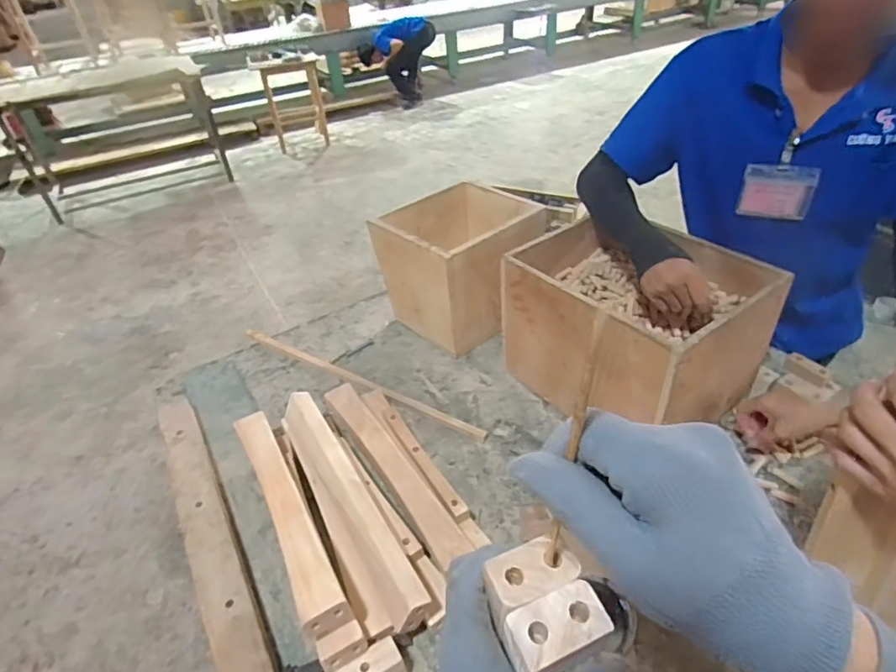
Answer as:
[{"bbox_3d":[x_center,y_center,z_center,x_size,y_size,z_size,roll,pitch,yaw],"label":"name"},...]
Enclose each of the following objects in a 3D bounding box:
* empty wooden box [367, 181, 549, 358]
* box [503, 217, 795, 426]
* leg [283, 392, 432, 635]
[{"bbox_3d":[0.034,-0.131,1.018,0.259,0.229,0.249,-30,44,-26],"label":"empty wooden box"},{"bbox_3d":[0.288,-0.020,0.833,0.277,0.213,0.329,-30,44,-27],"label":"box"},{"bbox_3d":[-0.139,0.206,0.687,0.063,0.060,0.382,-25,42,-22],"label":"leg"}]

